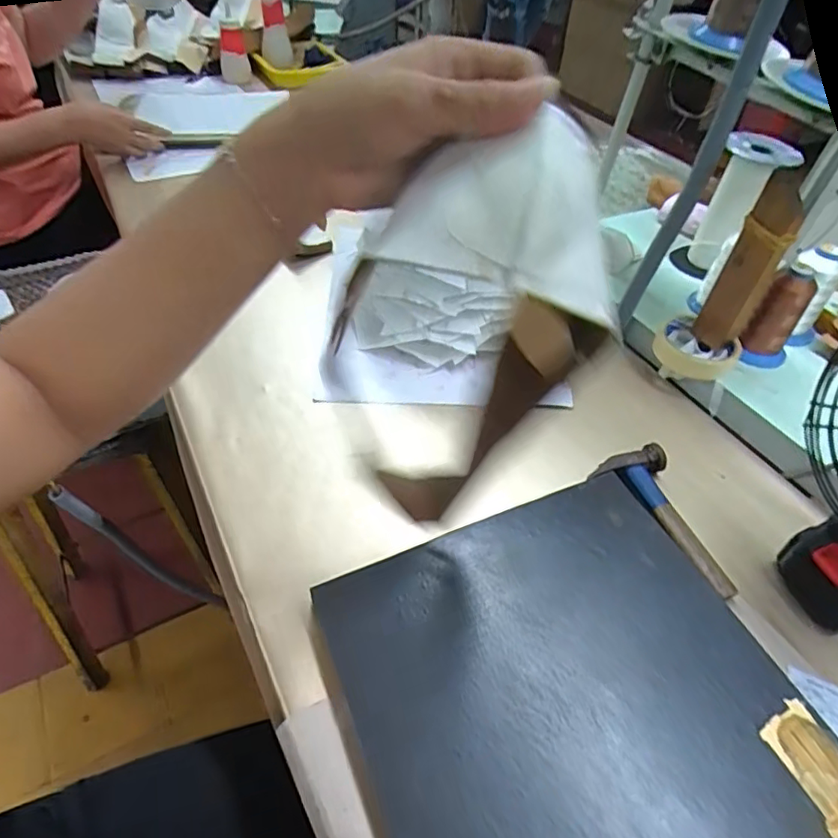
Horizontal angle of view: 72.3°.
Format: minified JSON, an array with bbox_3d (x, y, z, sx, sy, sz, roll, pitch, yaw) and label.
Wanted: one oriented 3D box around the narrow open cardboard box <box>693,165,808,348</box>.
[{"bbox_3d":[0.344,-0.159,0.598,0.044,0.184,0.033,18,48,15],"label":"narrow open cardboard box"}]

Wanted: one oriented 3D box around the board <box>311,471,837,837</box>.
[{"bbox_3d":[0.111,0.202,0.416,0.298,0.027,0.299,-16,49,-17],"label":"board"}]

